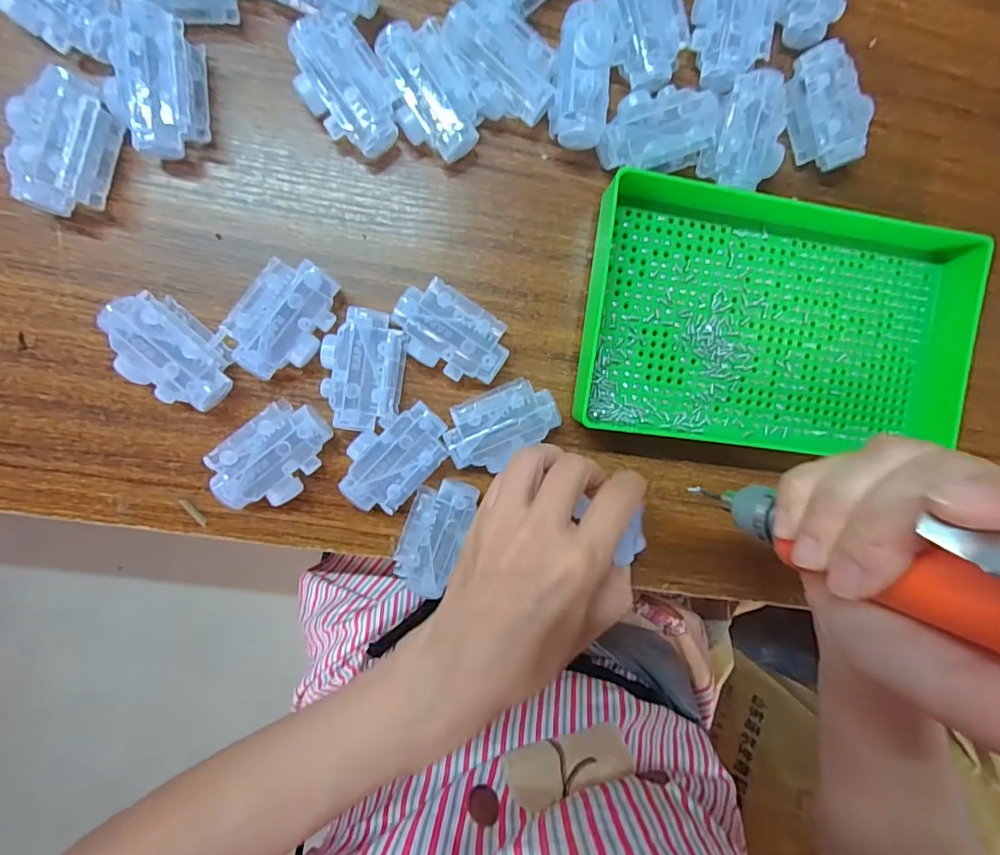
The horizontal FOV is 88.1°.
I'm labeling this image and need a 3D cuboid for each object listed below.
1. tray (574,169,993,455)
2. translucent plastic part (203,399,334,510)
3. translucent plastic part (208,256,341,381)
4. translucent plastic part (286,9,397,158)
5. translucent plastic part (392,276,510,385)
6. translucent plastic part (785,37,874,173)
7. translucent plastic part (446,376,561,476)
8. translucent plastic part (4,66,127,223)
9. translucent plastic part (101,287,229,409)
[{"bbox_3d":[0.175,-0.069,0.328,0.238,0.039,0.161,6,94,-7],"label":"tray"},{"bbox_3d":[-0.132,0.018,0.304,0.069,0.028,0.045,-41,98,-2],"label":"translucent plastic part"},{"bbox_3d":[-0.123,-0.061,0.297,0.043,0.029,0.069,36,90,-8],"label":"translucent plastic part"},{"bbox_3d":[-0.087,-0.189,0.290,0.044,0.030,0.069,-37,98,-3],"label":"translucent plastic part"},{"bbox_3d":[-0.029,-0.055,0.310,0.068,0.029,0.044,31,90,-8],"label":"translucent plastic part"},{"bbox_3d":[0.211,-0.203,0.330,0.042,0.031,0.070,-19,96,-5],"label":"translucent plastic part"},{"bbox_3d":[0.000,-0.002,0.319,0.069,0.028,0.041,-24,97,-4],"label":"translucent plastic part"},{"bbox_3d":[-0.233,-0.148,0.273,0.039,0.031,0.068,17,92,-8],"label":"translucent plastic part"},{"bbox_3d":[-0.185,-0.042,0.290,0.067,0.030,0.046,36,90,-8],"label":"translucent plastic part"}]

